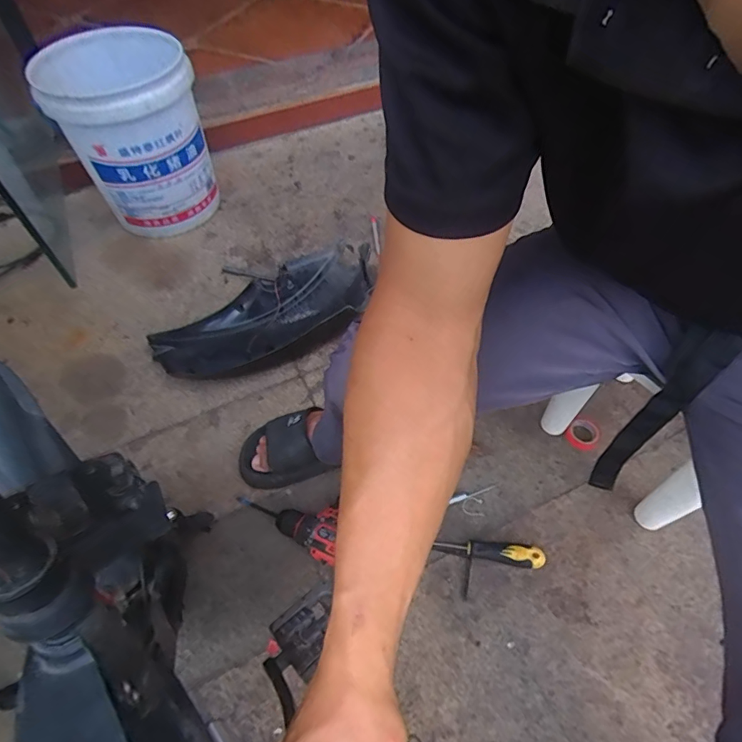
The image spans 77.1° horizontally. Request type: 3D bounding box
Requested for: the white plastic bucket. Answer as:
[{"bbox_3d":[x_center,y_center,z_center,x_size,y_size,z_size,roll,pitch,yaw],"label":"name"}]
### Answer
[{"bbox_3d":[-0.505,-0.510,1.041,0.274,0.367,0.259,0,55,1],"label":"white plastic bucket"}]

